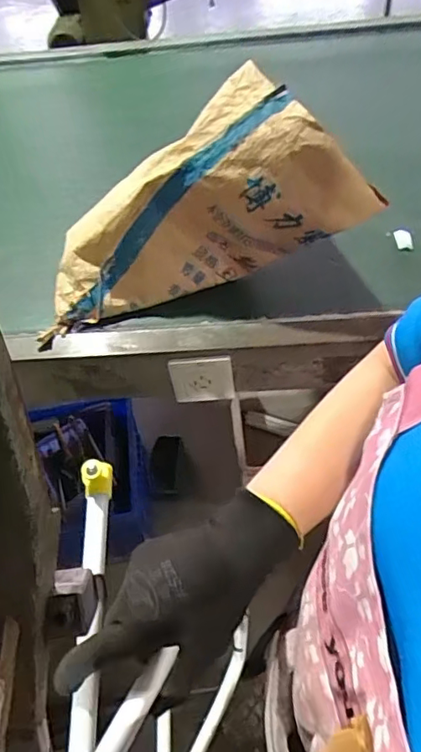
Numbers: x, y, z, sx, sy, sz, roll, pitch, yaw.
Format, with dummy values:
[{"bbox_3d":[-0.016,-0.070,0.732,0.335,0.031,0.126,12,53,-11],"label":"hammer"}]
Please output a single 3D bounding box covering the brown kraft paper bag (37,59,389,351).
[{"bbox_3d":[-0.036,-0.244,0.768,0.443,0.244,0.236,-9,51,-1],"label":"brown kraft paper bag"}]

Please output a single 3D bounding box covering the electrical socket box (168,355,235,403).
[{"bbox_3d":[-0.013,0.006,0.778,0.089,0.088,0.013,-4,51,3],"label":"electrical socket box"}]

